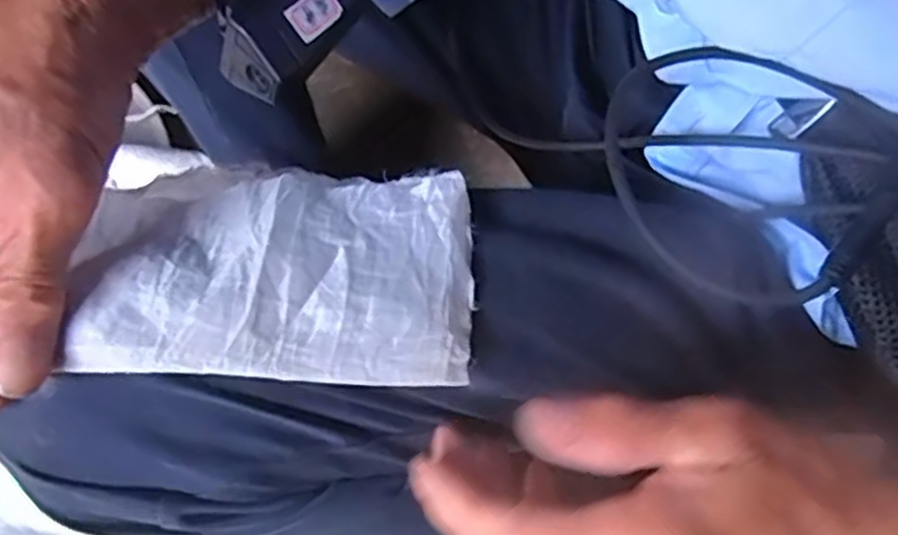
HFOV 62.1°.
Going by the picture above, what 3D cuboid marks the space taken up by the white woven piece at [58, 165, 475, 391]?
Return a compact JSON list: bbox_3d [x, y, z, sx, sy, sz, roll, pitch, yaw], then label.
[{"bbox_3d":[-0.061,-0.001,0.280,0.138,0.019,0.091,5,60,-11],"label":"white woven piece"}]

